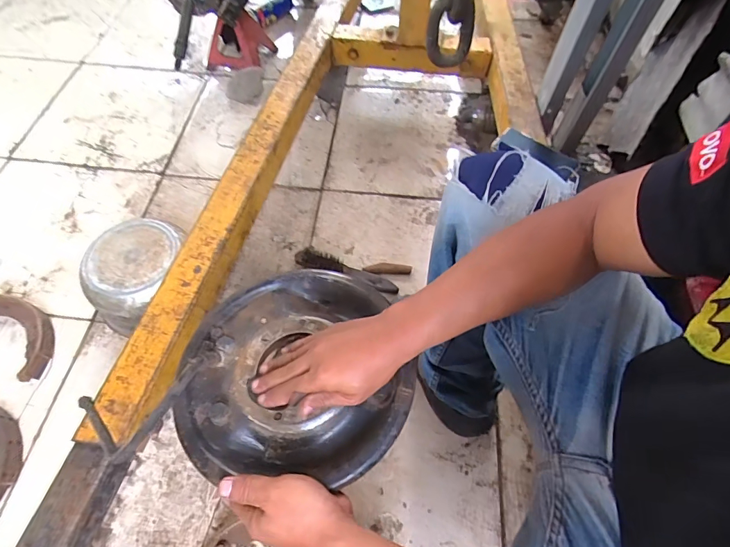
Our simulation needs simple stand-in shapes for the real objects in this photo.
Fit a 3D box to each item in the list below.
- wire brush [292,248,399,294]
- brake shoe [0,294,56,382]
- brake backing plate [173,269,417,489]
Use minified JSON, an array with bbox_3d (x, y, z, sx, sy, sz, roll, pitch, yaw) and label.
[{"bbox_3d":[-0.041,-0.006,0.889,0.236,0.041,0.043,18,62,7],"label":"wire brush"},{"bbox_3d":[-0.678,0.105,0.794,0.220,0.028,0.100,35,65,15],"label":"brake shoe"},{"bbox_3d":[-0.076,0.100,0.471,0.249,0.055,0.240,1,61,-2],"label":"brake backing plate"}]

